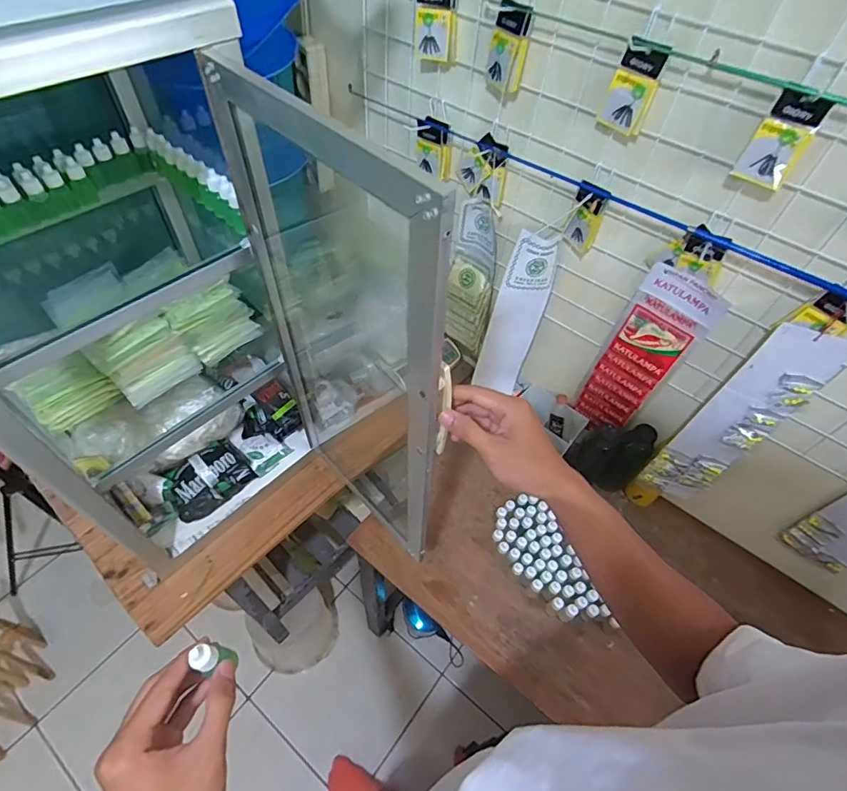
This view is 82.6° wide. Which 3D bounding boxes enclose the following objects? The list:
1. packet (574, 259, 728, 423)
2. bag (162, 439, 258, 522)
[{"bbox_3d":[0.366,-0.053,0.832,0.119,0.361,0.037,29,56,16],"label":"packet"},{"bbox_3d":[-0.364,0.137,0.812,0.133,0.067,0.087,-30,61,-24],"label":"bag"}]

